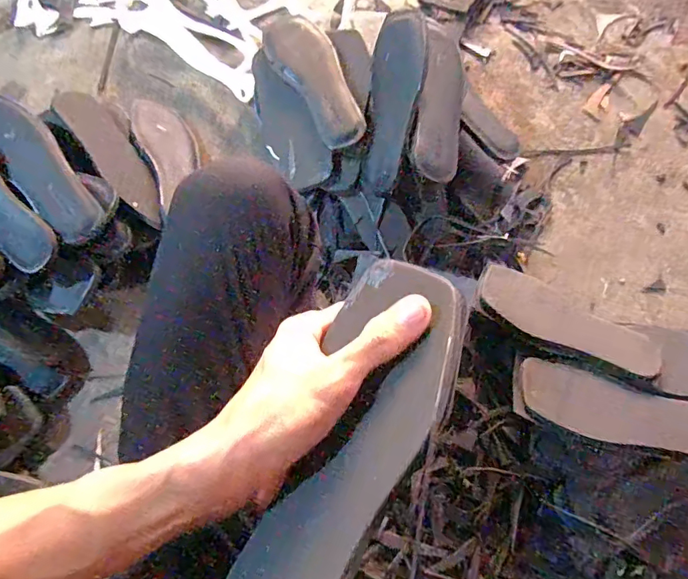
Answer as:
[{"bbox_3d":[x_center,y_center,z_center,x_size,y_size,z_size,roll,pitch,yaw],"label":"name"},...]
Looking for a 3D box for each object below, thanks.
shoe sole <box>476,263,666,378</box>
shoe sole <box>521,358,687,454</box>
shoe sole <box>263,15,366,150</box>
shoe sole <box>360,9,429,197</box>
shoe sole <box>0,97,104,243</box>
[{"bbox_3d":[0.297,0.038,0.660,0.238,0.023,0.094,27,47,12],"label":"shoe sole"},{"bbox_3d":[0.350,0.157,0.625,0.250,0.011,0.078,15,94,7],"label":"shoe sole"},{"bbox_3d":[-0.040,-0.305,0.709,0.083,0.023,0.234,-36,73,17],"label":"shoe sole"},{"bbox_3d":[0.066,-0.252,0.672,0.075,0.025,0.237,11,93,23],"label":"shoe sole"},{"bbox_3d":[-0.393,-0.158,0.627,0.067,0.036,0.222,-38,79,-13],"label":"shoe sole"}]

